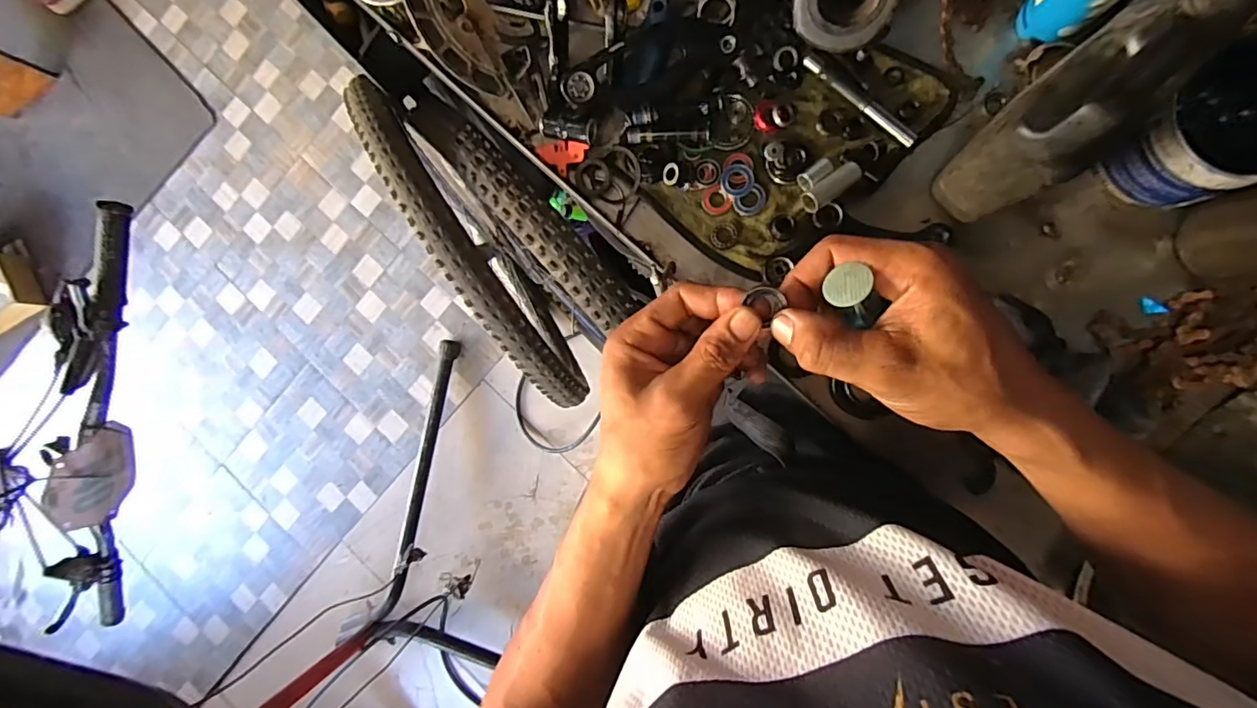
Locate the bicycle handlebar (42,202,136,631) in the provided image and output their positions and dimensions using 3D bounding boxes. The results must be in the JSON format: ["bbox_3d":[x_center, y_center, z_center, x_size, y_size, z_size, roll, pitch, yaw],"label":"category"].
[{"bbox_3d":[-0.797,0.147,0.799,0.078,0.123,0.748,21,108,2],"label":"bicycle handlebar"}]

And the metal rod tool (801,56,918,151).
[{"bbox_3d":[0.206,-0.225,0.489,0.121,0.008,0.012,40,95,6],"label":"metal rod tool"}]

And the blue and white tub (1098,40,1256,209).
[{"bbox_3d":[0.450,-0.169,0.421,0.105,0.086,0.093,-42,85,6],"label":"blue and white tub"}]

